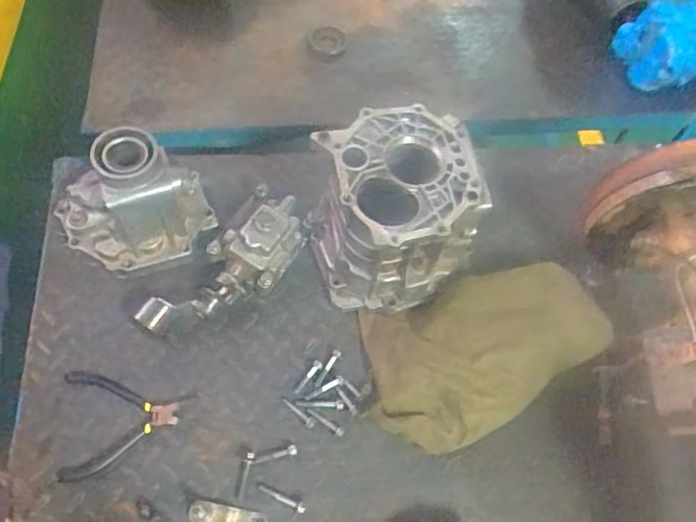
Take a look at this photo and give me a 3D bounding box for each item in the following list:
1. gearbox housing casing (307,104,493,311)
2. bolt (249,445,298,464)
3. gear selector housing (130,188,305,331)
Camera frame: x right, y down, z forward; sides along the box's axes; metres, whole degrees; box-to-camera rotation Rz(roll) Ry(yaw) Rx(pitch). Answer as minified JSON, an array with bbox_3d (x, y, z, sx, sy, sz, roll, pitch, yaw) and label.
[{"bbox_3d":[0.056,-0.055,0.691,0.193,0.186,0.196,-8,64,-10],"label":"gearbox housing casing"},{"bbox_3d":[-0.087,0.228,0.631,0.054,0.012,0.011,-9,64,-8],"label":"bolt"},{"bbox_3d":[-0.148,0.006,0.706,0.111,0.071,0.249,31,64,10],"label":"gear selector housing"}]

